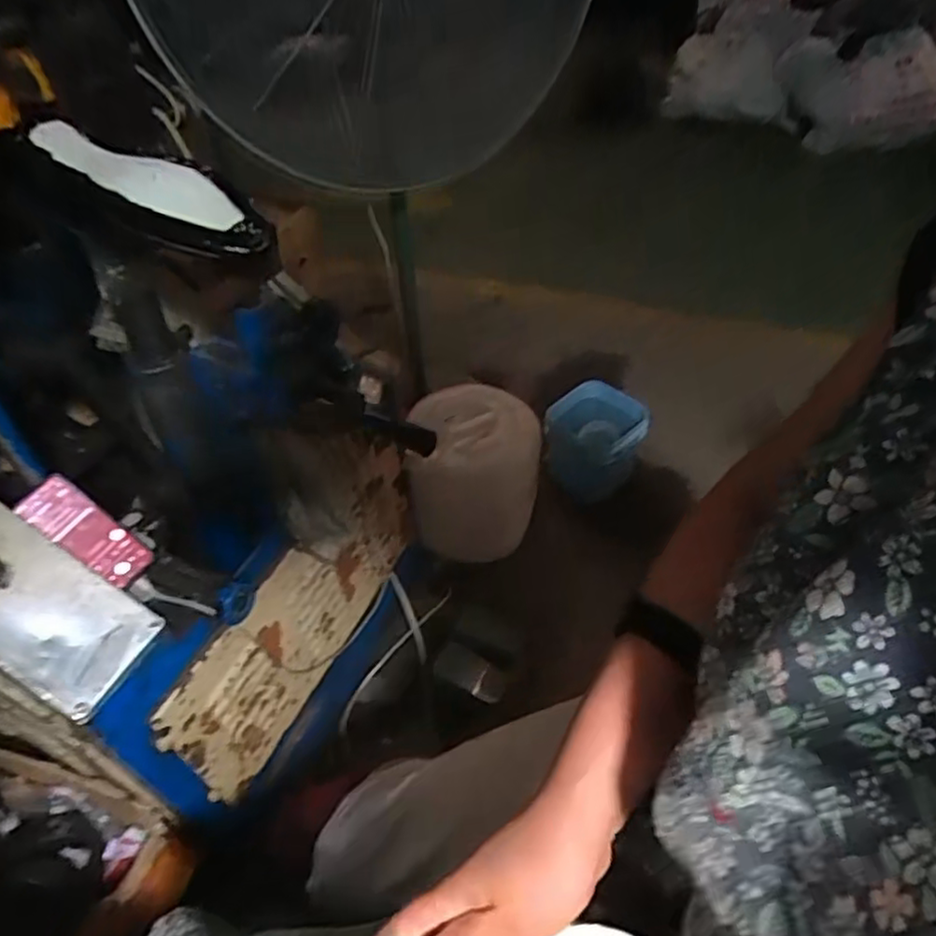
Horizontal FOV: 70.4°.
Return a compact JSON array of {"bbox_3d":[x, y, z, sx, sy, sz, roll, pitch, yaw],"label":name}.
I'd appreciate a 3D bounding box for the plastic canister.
[{"bbox_3d":[0.022,0.025,1.532,0.291,0.317,0.280,-2,46,2],"label":"plastic canister"}]

